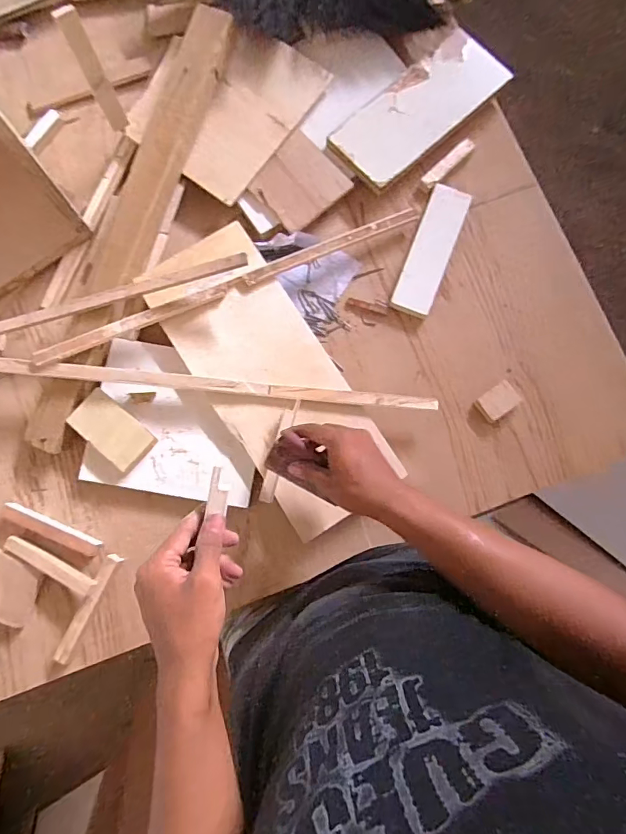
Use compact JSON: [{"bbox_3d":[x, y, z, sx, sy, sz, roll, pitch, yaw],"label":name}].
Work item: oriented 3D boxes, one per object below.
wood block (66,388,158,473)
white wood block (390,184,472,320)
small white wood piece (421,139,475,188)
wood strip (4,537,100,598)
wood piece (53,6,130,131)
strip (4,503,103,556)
[{"bbox_3d":[-0.270,0.018,0.628,0.106,0.016,0.060,41,84,4],"label":"wood block"},{"bbox_3d":[0.171,-0.243,0.680,0.059,0.015,0.198,22,83,2],"label":"white wood block"},{"bbox_3d":[0.205,-0.384,0.705,0.097,0.010,0.022,-43,85,-5],"label":"small white wood piece"},{"bbox_3d":[-0.350,0.196,0.615,0.131,0.008,0.022,28,83,3],"label":"wood strip"},{"bbox_3d":[-0.293,-0.462,0.630,0.027,0.145,0.011,-24,58,-3],"label":"wood piece"},{"bbox_3d":[-0.351,0.152,0.627,0.133,0.011,0.024,27,88,-6],"label":"strip"}]

